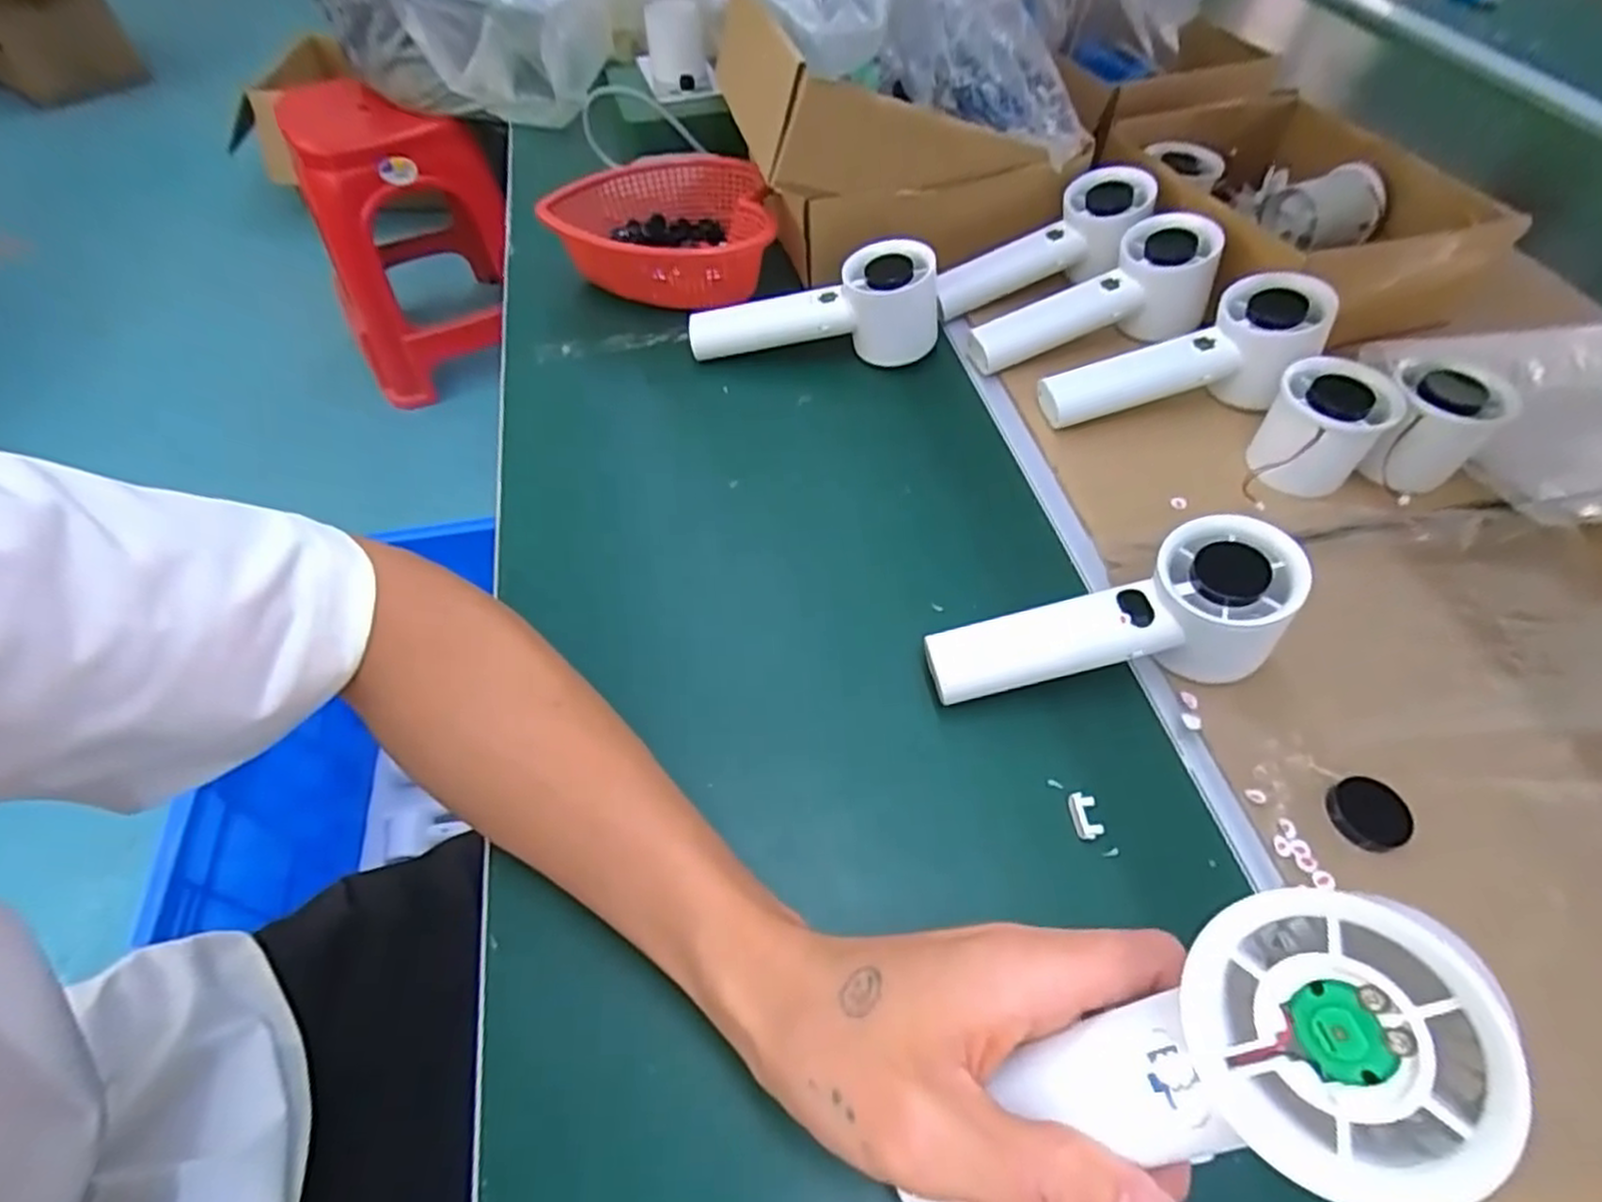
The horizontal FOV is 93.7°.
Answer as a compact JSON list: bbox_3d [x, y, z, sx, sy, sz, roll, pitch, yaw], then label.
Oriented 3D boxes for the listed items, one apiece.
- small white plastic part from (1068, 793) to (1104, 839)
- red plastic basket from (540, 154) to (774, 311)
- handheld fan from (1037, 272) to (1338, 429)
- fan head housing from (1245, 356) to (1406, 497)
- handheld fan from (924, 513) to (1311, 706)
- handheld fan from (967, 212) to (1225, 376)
[{"bbox_3d":[0.119,0.090,0.315,0.011,0.006,0.019,-2,54,-2],"label":"small white plastic part"},{"bbox_3d":[-0.095,-0.264,0.548,0.156,0.063,0.133,2,54,1],"label":"red plastic basket"},{"bbox_3d":[0.221,-0.135,0.441,0.158,0.051,0.056,-16,52,13],"label":"handheld fan"},{"bbox_3d":[0.271,-0.090,0.392,0.054,0.042,0.063,32,59,20],"label":"fan head housing"},{"bbox_3d":[0.139,0.014,0.344,0.159,0.056,0.055,-16,53,10],"label":"handheld fan"},{"bbox_3d":[0.184,-0.186,0.478,0.153,0.039,0.063,-19,53,10],"label":"handheld fan"}]

